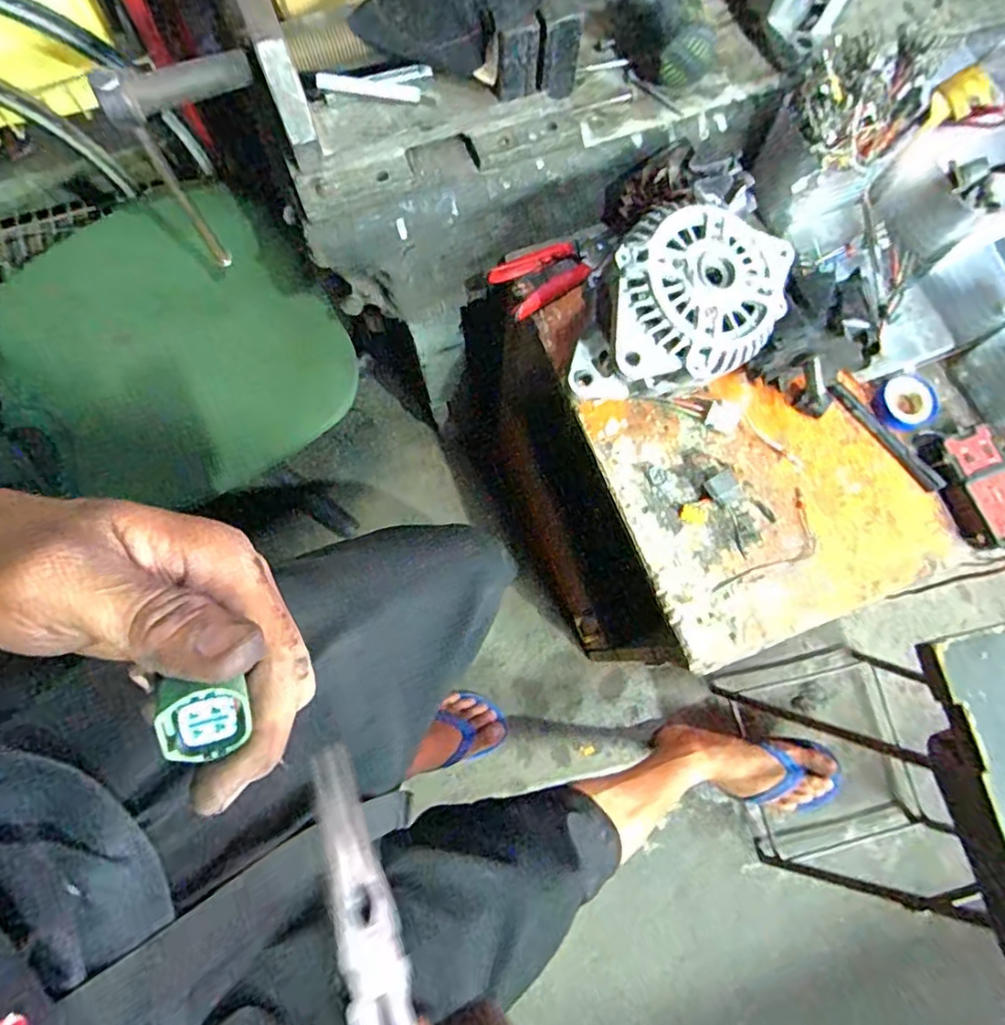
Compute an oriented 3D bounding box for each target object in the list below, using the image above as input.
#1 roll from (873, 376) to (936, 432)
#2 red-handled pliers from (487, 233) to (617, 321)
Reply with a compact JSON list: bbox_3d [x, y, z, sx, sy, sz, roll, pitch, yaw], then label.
[{"bbox_3d":[0.376,-0.103,0.563,0.050,0.015,0.050,0,77,-2],"label":"roll"},{"bbox_3d":[0.058,-0.237,0.586,0.133,0.020,0.057,-28,79,-8],"label":"red-handled pliers"}]

